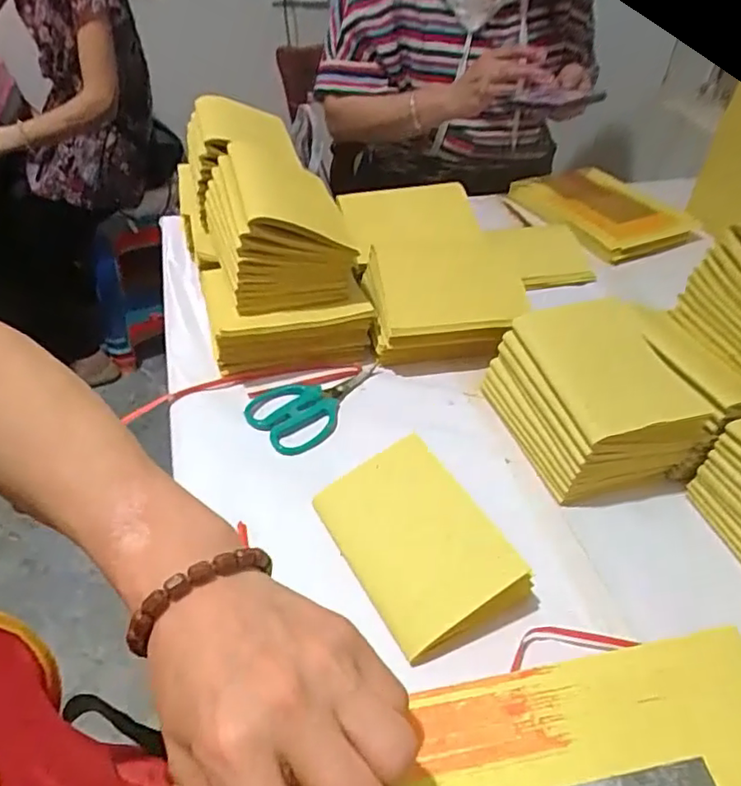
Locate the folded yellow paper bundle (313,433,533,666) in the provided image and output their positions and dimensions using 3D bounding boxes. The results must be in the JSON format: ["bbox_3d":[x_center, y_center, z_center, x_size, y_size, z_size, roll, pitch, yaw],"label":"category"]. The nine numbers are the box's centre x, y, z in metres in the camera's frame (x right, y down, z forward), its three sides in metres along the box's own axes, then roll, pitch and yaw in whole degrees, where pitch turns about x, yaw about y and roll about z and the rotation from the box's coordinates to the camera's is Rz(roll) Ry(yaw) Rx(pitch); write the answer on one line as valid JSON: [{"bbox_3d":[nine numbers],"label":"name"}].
[{"bbox_3d":[0.035,0.114,0.482,0.101,0.050,0.156,-21,48,-25],"label":"folded yellow paper bundle"}]

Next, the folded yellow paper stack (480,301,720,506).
[{"bbox_3d":[0.209,0.001,0.571,0.140,0.100,0.163,-7,44,-12],"label":"folded yellow paper stack"}]

